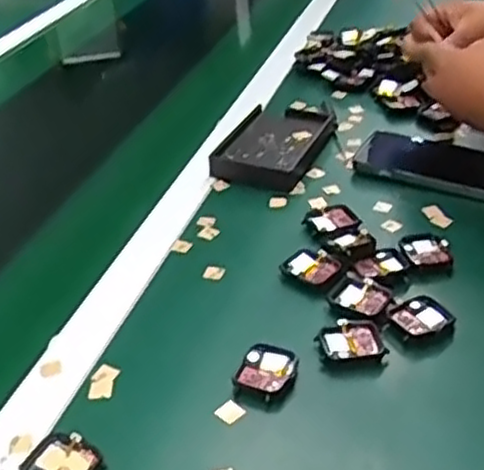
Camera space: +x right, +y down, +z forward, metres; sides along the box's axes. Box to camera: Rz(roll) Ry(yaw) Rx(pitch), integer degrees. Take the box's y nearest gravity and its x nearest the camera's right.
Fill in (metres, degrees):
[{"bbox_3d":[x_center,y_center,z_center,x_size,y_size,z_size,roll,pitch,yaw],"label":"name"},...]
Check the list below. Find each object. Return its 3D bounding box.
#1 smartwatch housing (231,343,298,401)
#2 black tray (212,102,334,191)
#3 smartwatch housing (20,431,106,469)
[{"bbox_3d":[0.018,0.094,0.509,0.037,0.012,0.046,9,36,19],"label":"smartwatch housing"},{"bbox_3d":[0.038,-0.103,0.786,0.093,0.017,0.164,11,36,21],"label":"black tray"},{"bbox_3d":[-0.108,0.140,0.448,0.044,0.009,0.036,19,40,30],"label":"smartwatch housing"}]

